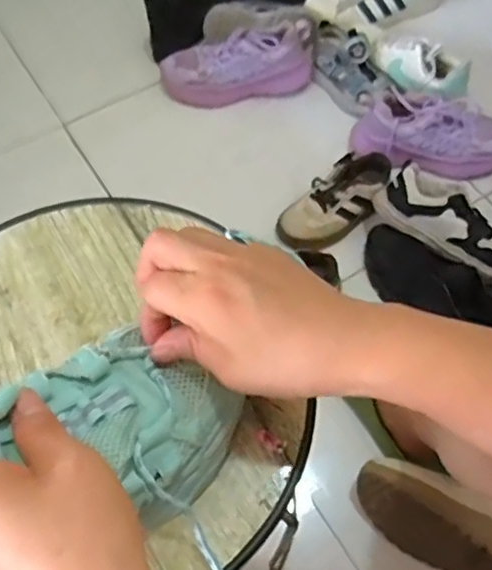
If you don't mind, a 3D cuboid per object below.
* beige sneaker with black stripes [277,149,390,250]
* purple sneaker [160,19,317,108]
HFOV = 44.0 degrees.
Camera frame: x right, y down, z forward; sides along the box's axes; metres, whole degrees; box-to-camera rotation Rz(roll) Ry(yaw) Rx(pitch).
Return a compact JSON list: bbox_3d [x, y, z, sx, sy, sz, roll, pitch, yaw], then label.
[{"bbox_3d":[0.135,-0.124,0.924,0.192,0.067,0.087,-41,68,-4],"label":"beige sneaker with black stripes"},{"bbox_3d":[-0.014,-0.383,1.022,0.260,0.110,0.113,5,60,1],"label":"purple sneaker"}]

